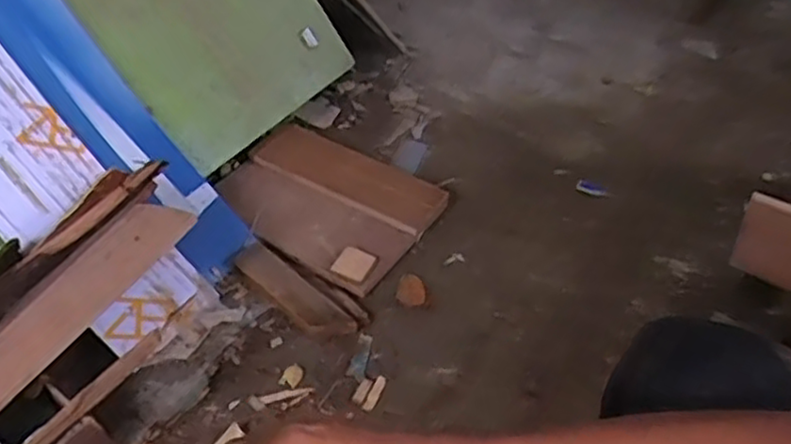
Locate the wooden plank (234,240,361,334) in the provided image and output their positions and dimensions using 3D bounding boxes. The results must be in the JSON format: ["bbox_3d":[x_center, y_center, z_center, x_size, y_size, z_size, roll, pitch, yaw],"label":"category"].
[{"bbox_3d":[-0.165,0.101,1.110,0.233,0.029,0.062,35,53,24],"label":"wooden plank"}]

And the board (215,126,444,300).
[{"bbox_3d":[-0.117,-0.055,1.265,0.365,0.027,0.290,30,51,20],"label":"board"}]

